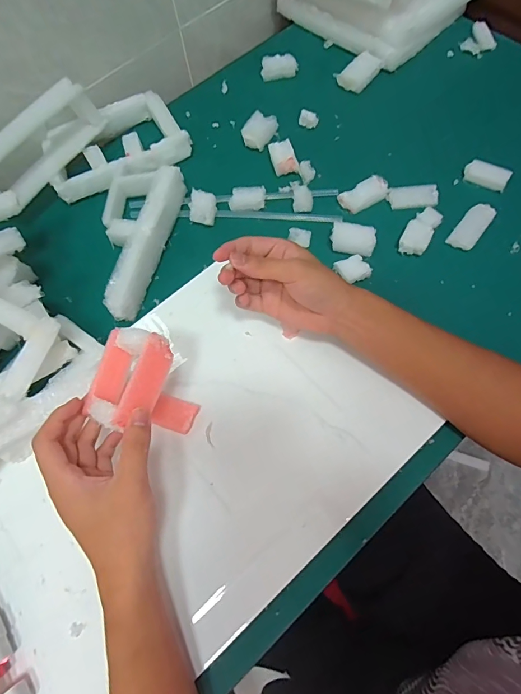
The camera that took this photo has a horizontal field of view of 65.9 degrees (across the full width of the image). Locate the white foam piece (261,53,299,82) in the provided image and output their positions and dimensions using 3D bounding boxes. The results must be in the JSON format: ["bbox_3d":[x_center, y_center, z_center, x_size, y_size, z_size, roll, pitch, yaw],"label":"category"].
[{"bbox_3d":[0.028,-0.423,0.603,0.053,0.017,0.038,-8,69,-1],"label":"white foam piece"}]

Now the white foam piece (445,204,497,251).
[{"bbox_3d":[0.251,-0.143,0.474,0.029,0.007,0.067,36,74,14],"label":"white foam piece"}]

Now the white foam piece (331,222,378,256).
[{"bbox_3d":[0.110,-0.128,0.475,0.051,0.014,0.036,10,79,9],"label":"white foam piece"}]

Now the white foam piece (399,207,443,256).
[{"bbox_3d":[0.190,-0.138,0.475,0.031,0.012,0.069,31,73,13],"label":"white foam piece"}]

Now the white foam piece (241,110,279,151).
[{"bbox_3d":[0.001,-0.300,0.554,0.039,0.017,0.053,32,73,13],"label":"white foam piece"}]

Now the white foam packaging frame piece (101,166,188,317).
[{"bbox_3d":[-0.159,-0.133,0.479,0.084,0.035,0.195,10,70,6],"label":"white foam packaging frame piece"}]

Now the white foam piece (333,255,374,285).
[{"bbox_3d":[0.106,-0.089,0.460,0.033,0.007,0.032,-27,70,-8],"label":"white foam piece"}]

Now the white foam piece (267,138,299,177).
[{"bbox_3d":[0.031,-0.252,0.531,0.029,0.015,0.052,-14,69,-3],"label":"white foam piece"}]

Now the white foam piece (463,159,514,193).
[{"bbox_3d":[0.282,-0.215,0.500,0.052,0.015,0.022,31,73,13],"label":"white foam piece"}]

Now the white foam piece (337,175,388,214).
[{"bbox_3d":[0.129,-0.190,0.503,0.061,0.017,0.031,-24,70,-7],"label":"white foam piece"}]

